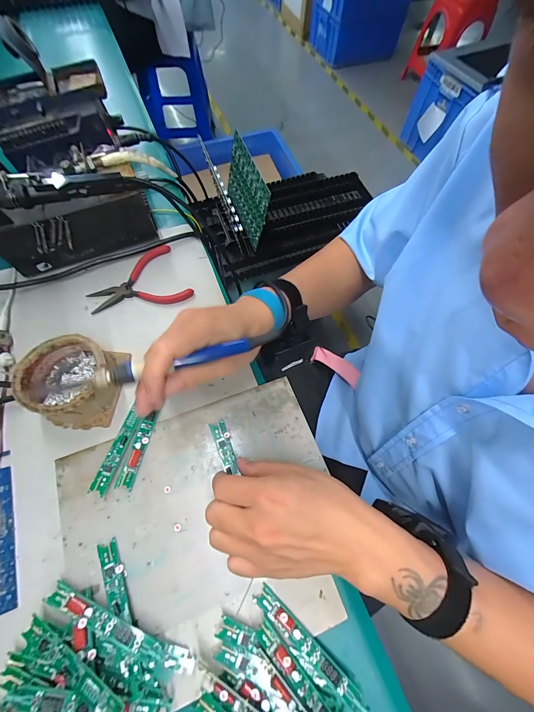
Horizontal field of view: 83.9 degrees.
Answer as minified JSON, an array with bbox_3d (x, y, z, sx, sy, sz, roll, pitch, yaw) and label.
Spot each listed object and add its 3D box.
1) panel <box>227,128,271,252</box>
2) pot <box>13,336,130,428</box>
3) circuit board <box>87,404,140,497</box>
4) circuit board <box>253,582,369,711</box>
[{"bbox_3d":[-0.048,-0.380,0.687,0.008,0.148,0.221,-13,66,-22],"label":"panel"},{"bbox_3d":[-0.205,0.026,0.310,0.086,0.044,0.087,1,66,-1],"label":"pot"},{"bbox_3d":[-0.150,0.094,0.299,0.016,0.004,0.084,14,64,5],"label":"circuit board"},{"bbox_3d":[0.032,0.238,0.241,0.103,0.012,0.019,40,71,15],"label":"circuit board"}]

